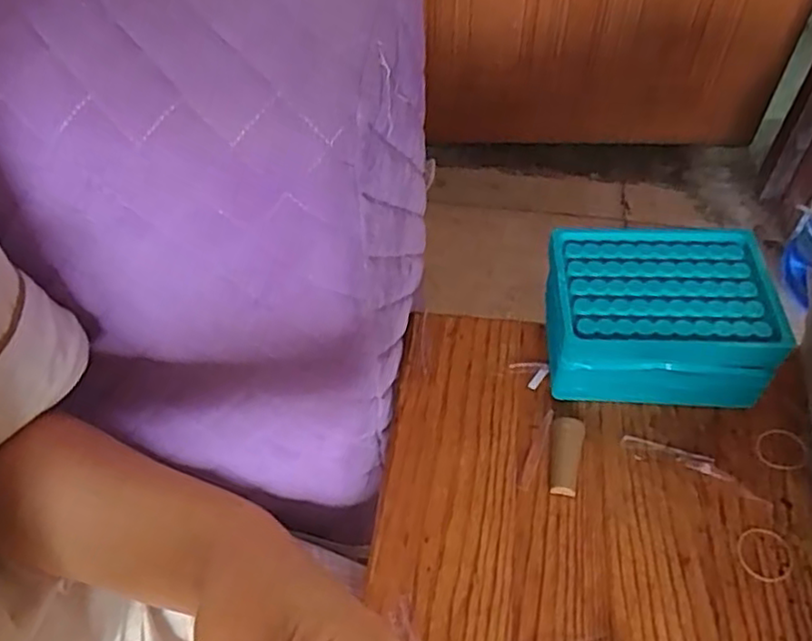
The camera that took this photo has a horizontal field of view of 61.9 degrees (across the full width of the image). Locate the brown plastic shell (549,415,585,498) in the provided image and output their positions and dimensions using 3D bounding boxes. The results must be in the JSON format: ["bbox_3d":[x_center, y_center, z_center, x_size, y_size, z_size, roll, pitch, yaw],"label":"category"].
[{"bbox_3d":[0.101,0.086,0.429,0.020,0.012,0.050,12,54,11],"label":"brown plastic shell"}]

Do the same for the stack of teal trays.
[{"bbox_3d":[0.162,0.001,0.452,0.136,0.081,0.091,3,52,4],"label":"stack of teal trays"}]

